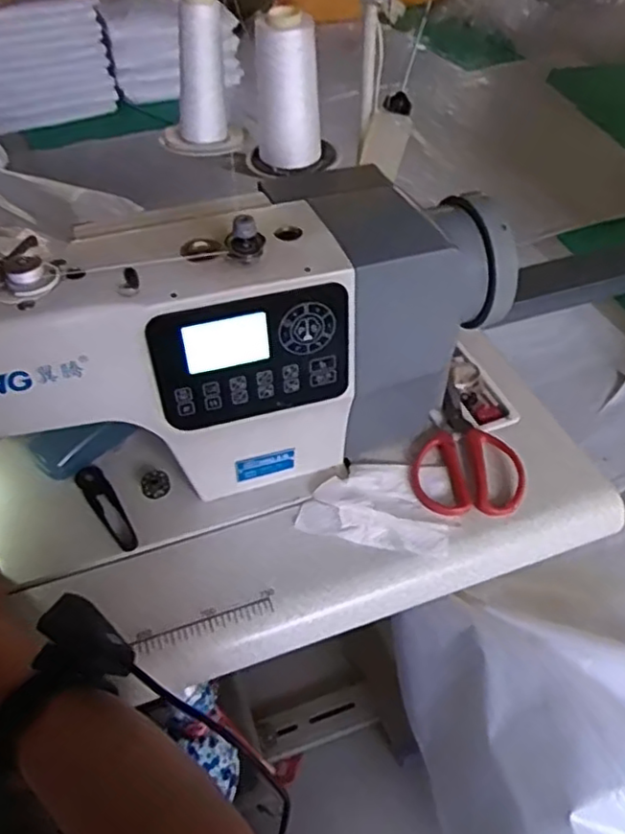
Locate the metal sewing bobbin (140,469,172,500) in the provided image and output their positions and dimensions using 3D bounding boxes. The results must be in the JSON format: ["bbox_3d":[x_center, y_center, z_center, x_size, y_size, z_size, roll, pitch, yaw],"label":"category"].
[{"bbox_3d":[-0.147,0.063,0.611,0.027,0.018,0.021,-13,49,-12],"label":"metal sewing bobbin"}]

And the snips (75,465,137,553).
[{"bbox_3d":[-0.188,0.083,0.600,0.023,0.016,0.104,-28,54,-23],"label":"snips"}]

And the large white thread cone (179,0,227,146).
[{"bbox_3d":[-0.148,-0.453,0.859,0.063,0.164,0.058,-5,48,-5],"label":"large white thread cone"}]

